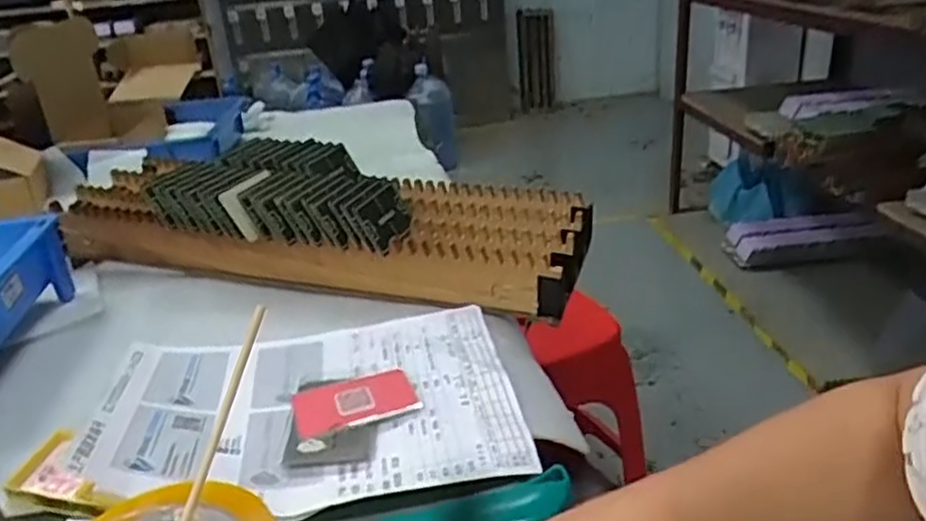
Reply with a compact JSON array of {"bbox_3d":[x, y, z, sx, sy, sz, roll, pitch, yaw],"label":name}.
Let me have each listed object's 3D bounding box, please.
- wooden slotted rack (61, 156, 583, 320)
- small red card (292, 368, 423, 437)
[{"bbox_3d":[-0.154,-0.039,0.762,0.548,0.061,0.172,6,28,19],"label":"wooden slotted rack"},{"bbox_3d":[-0.080,0.102,0.526,0.085,0.004,0.056,-11,30,-17],"label":"small red card"}]

